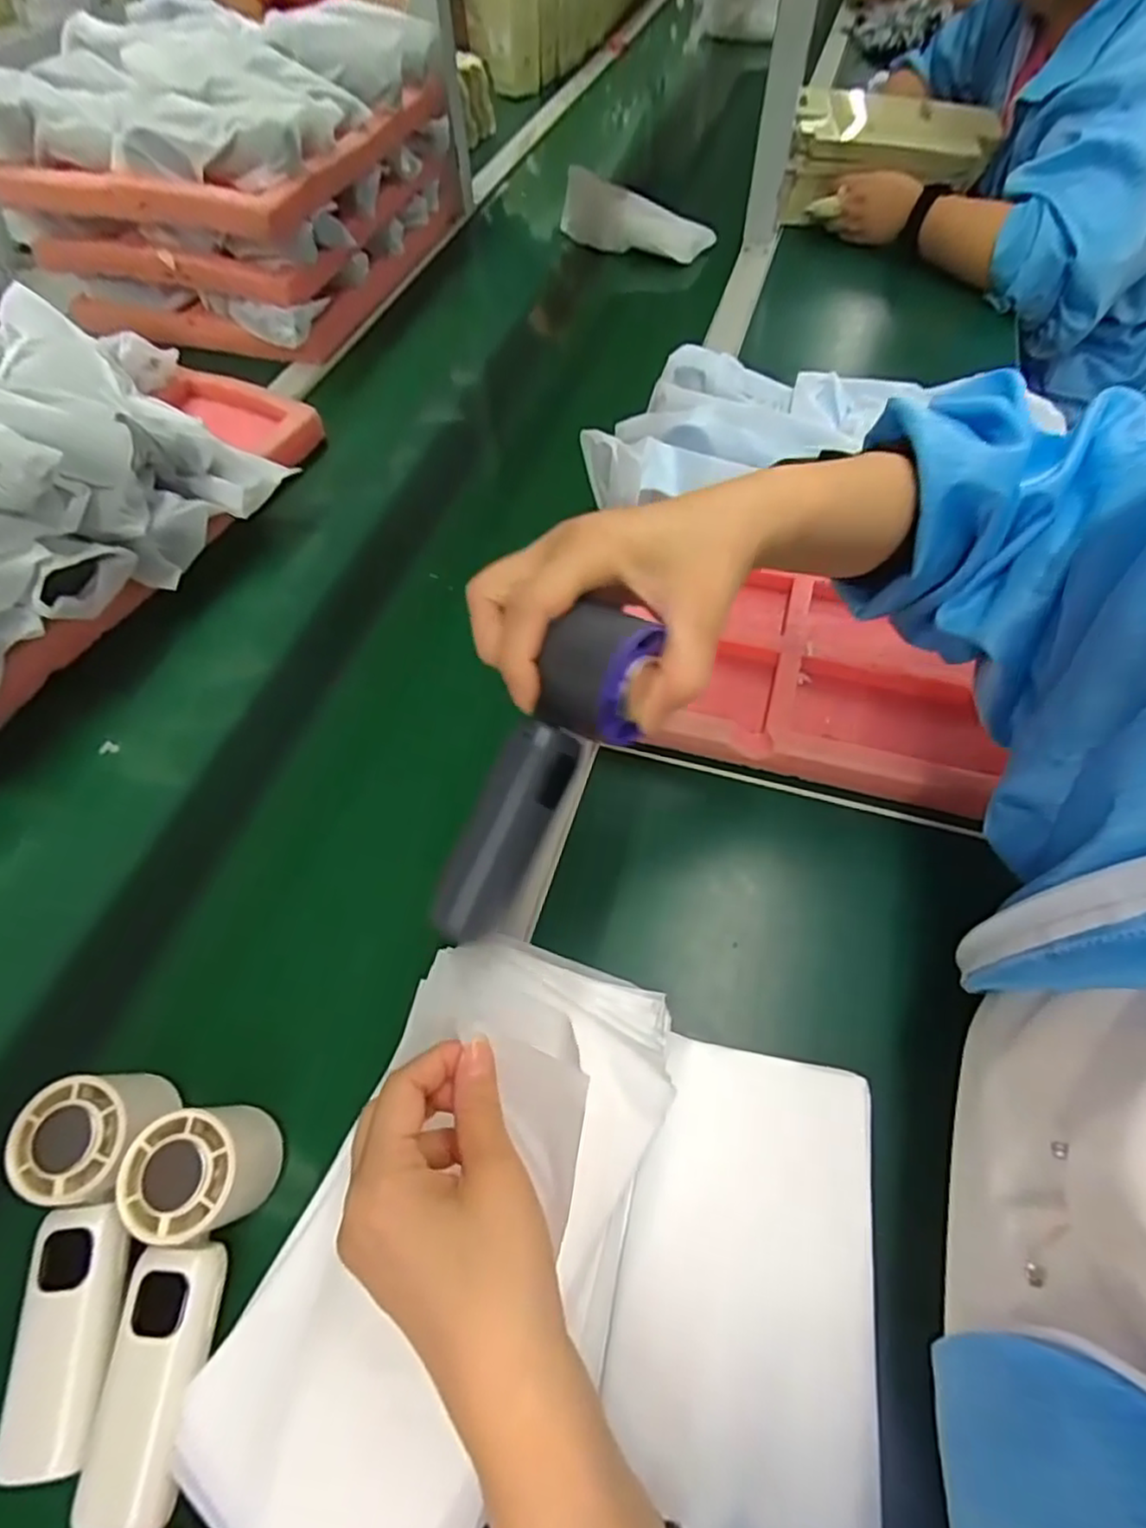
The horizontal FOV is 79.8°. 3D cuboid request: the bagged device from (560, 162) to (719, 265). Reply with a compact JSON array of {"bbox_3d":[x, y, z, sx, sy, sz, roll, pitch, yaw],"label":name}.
[{"bbox_3d":[0.077,-0.720,0.895,0.204,0.081,0.052,17,60,12],"label":"bagged device"}]

